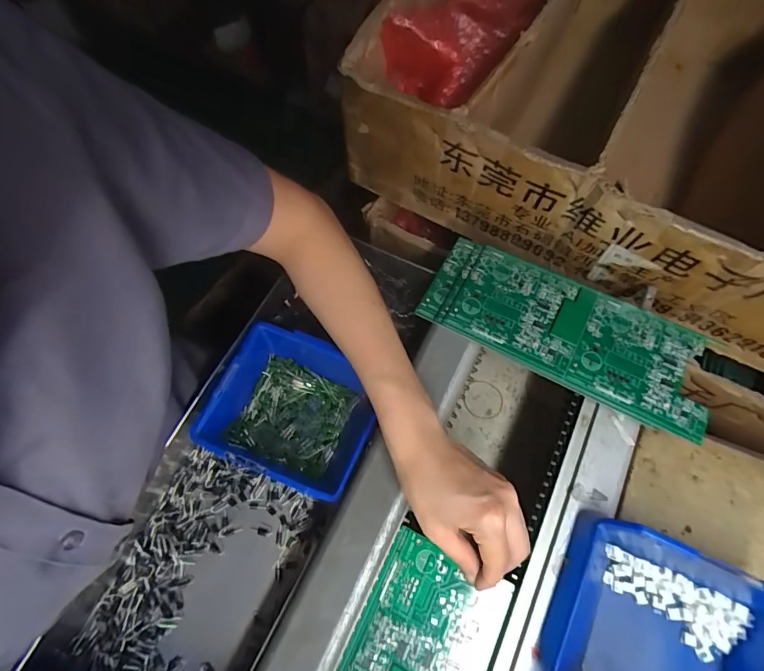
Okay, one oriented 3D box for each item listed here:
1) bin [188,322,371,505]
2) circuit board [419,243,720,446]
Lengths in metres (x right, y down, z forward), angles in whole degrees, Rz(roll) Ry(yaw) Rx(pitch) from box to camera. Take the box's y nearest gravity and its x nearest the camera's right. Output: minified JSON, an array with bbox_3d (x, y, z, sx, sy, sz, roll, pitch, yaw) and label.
[{"bbox_3d":[-0.077,0.068,0.400,0.137,0.061,0.120,20,70,8],"label":"bin"},{"bbox_3d":[0.158,-0.008,0.388,0.240,0.009,0.094,26,71,14],"label":"circuit board"}]

